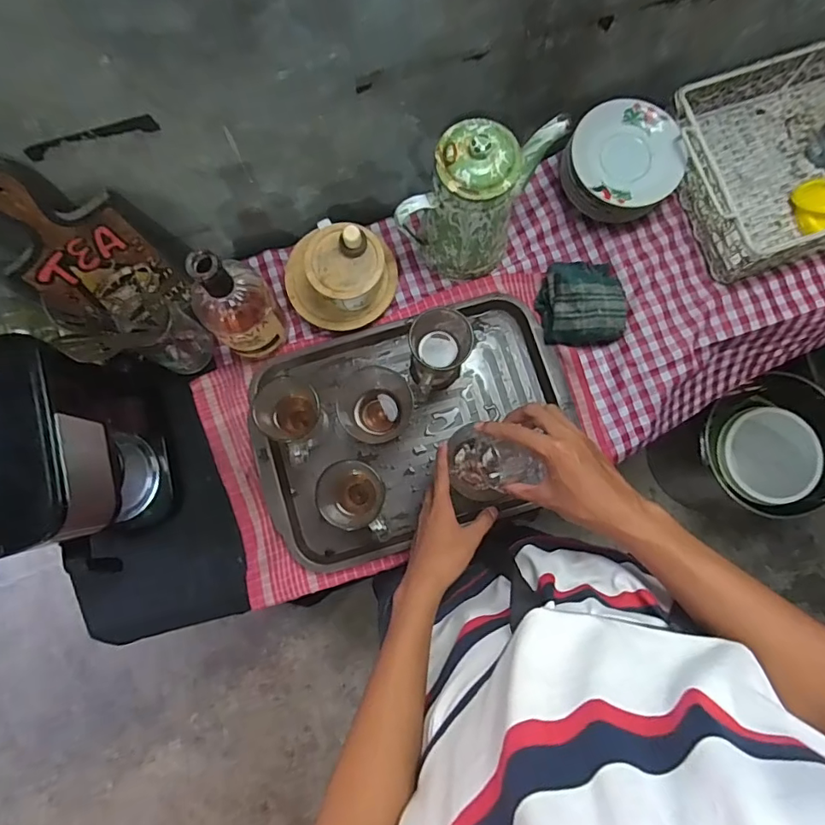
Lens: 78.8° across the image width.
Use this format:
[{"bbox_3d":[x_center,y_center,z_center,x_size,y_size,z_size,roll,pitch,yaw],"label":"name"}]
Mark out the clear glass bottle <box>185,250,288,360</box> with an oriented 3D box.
[{"bbox_3d":[-0.217,-0.133,0.631,0.082,0.208,0.079,0,81,-1],"label":"clear glass bottle"}]

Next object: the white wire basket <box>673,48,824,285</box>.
[{"bbox_3d":[0.572,-0.363,0.687,0.415,0.110,0.258,-17,82,-3],"label":"white wire basket"}]

